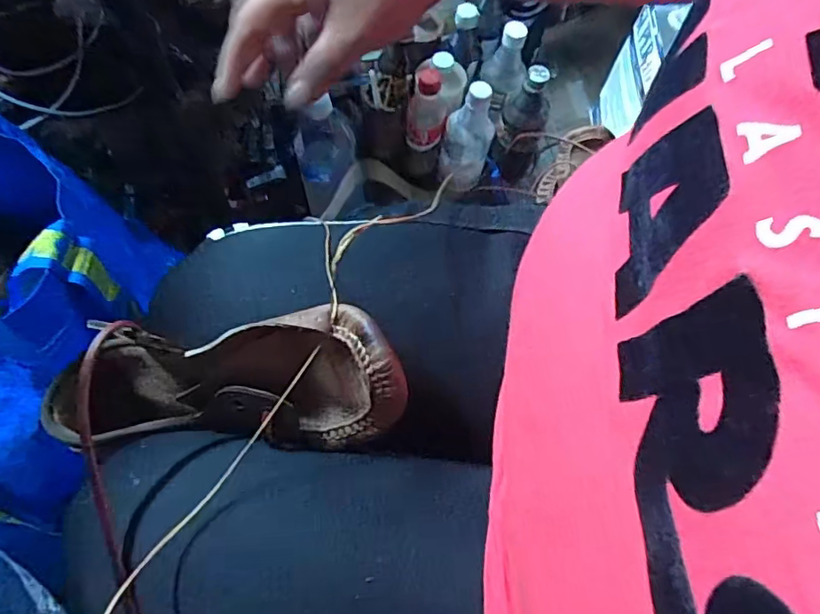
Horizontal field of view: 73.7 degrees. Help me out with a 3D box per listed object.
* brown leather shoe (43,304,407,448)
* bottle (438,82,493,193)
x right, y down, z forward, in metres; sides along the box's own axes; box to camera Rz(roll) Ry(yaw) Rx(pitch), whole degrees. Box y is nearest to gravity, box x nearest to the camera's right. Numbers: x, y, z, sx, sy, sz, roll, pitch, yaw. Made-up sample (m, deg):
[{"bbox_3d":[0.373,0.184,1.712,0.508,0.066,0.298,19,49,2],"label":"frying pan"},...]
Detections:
[{"bbox_3d":[-0.085,0.041,0.292,0.160,0.081,0.058,-2,67,-4],"label":"brown leather shoe"},{"bbox_3d":[0.081,-0.237,0.776,0.067,0.164,0.056,18,67,4],"label":"bottle"}]

